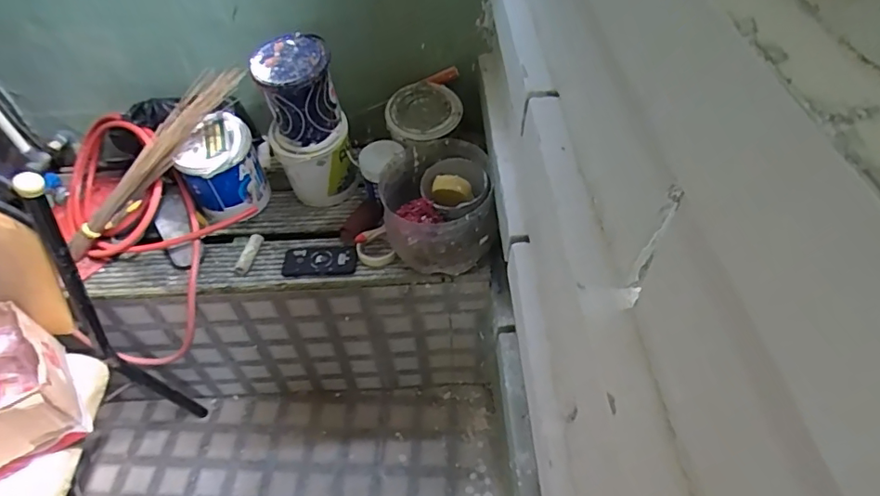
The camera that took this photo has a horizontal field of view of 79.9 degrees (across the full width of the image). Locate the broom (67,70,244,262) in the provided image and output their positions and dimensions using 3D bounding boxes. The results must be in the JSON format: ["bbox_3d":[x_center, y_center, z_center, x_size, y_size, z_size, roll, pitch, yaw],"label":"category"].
[{"bbox_3d":[-0.635,-0.187,1.167,0.570,0.073,0.071,-45,54,9],"label":"broom"}]

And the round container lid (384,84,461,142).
[{"bbox_3d":[-0.038,-0.320,1.240,0.163,0.024,0.161,-3,69,9],"label":"round container lid"}]

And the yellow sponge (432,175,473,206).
[{"bbox_3d":[0.023,-0.121,1.110,0.083,0.038,0.064,17,90,18],"label":"yellow sponge"}]

